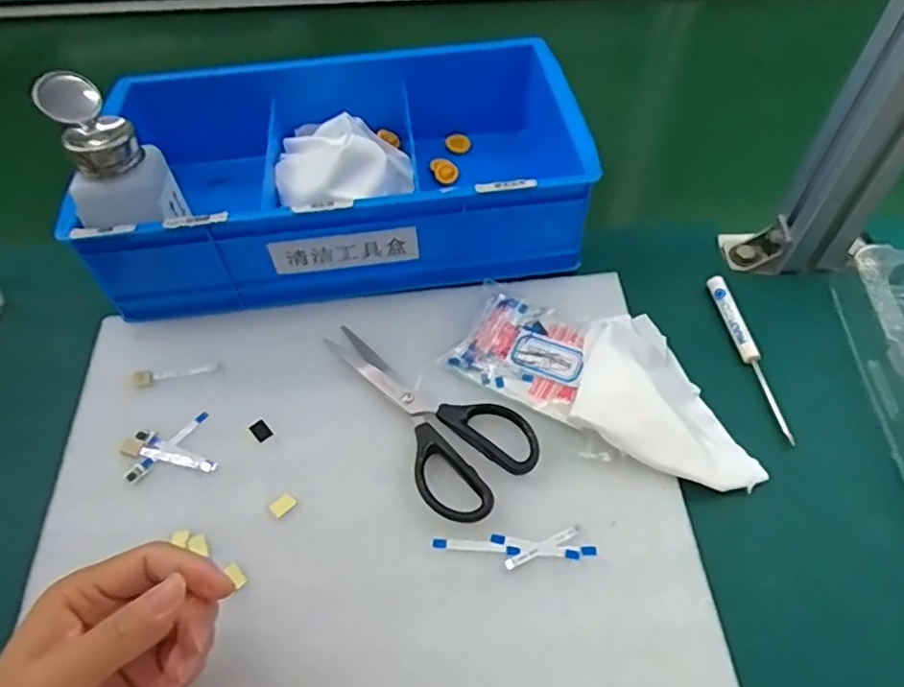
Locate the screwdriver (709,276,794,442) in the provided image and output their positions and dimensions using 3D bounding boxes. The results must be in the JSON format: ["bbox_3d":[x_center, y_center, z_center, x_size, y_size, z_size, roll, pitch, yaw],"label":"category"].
[{"bbox_3d":[0.203,0.007,0.422,0.015,0.012,0.123,-12,59,-4],"label":"screwdriver"}]

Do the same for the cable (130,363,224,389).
[{"bbox_3d":[-0.190,0.022,0.429,0.061,0.004,0.014,-4,59,1],"label":"cable"}]

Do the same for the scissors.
[{"bbox_3d":[-0.021,0.037,0.395,0.072,0.011,0.157,-39,64,-18],"label":"scissors"}]

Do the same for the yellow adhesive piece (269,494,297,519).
[{"bbox_3d":[-0.100,0.096,0.371,0.014,0.004,0.009,-35,63,-16],"label":"yellow adhesive piece"}]

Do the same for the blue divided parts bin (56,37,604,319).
[{"bbox_3d":[-0.080,-0.141,0.492,0.344,0.101,0.221,-5,59,1],"label":"blue divided parts bin"}]

